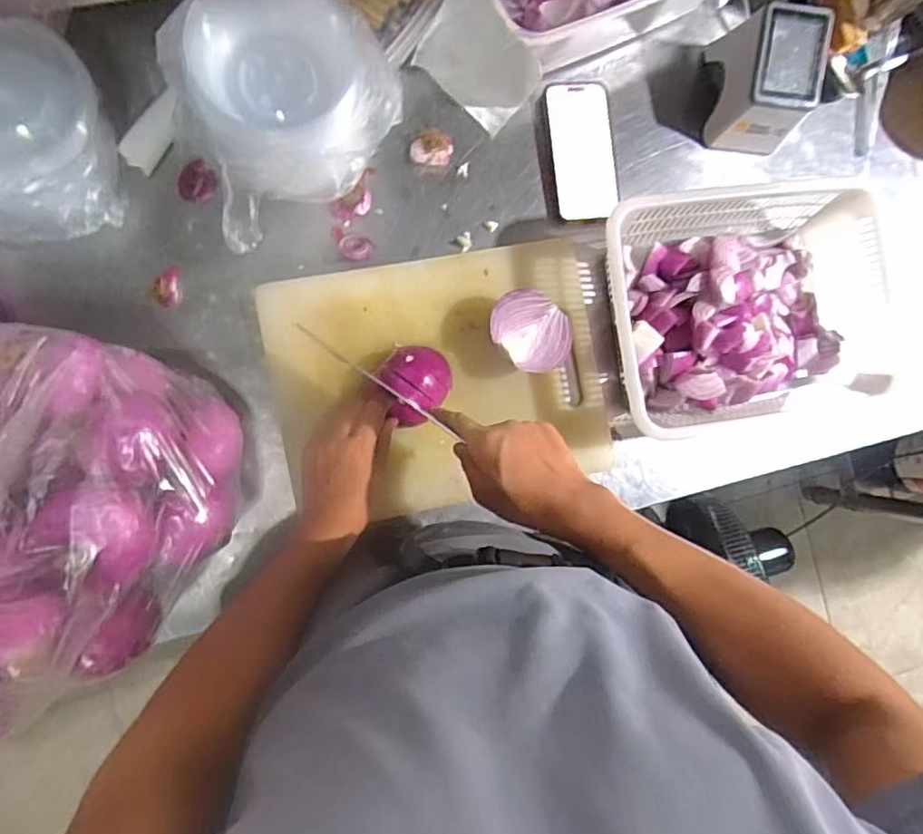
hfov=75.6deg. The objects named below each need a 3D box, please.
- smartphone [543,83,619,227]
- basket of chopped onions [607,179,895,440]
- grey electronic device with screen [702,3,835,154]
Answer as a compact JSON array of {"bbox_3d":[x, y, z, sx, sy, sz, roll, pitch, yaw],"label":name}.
[{"bbox_3d":[0.145,-0.315,0.705,0.080,0.017,0.158,-10,91,-8],"label":"smartphone"},{"bbox_3d":[0.311,-0.122,0.678,0.304,0.081,0.252,-8,91,-8],"label":"basket of chopped onions"},{"bbox_3d":[0.343,-0.382,0.672,0.090,0.102,0.121,3,89,-8],"label":"grey electronic device with screen"}]

